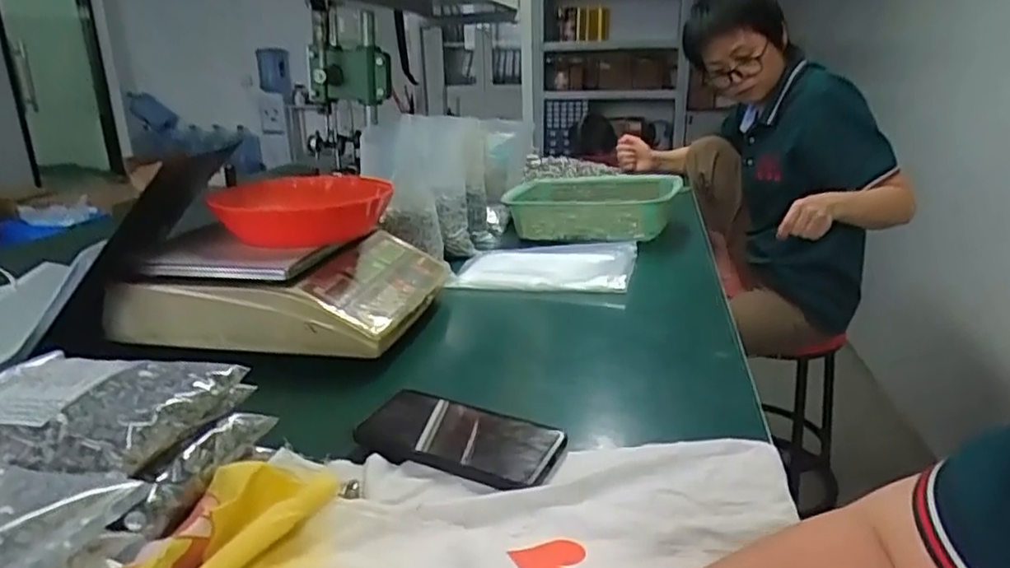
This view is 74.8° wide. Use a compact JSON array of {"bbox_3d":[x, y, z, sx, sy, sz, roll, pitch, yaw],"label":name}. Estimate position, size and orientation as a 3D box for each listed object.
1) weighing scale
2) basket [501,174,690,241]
[{"bbox_3d":[-0.266,-0.010,0.815,0.321,0.095,0.321,4,19,12],"label":"weighing scale"},{"bbox_3d":[0.157,-0.141,1.178,0.295,0.093,0.180,4,19,10],"label":"basket"}]

